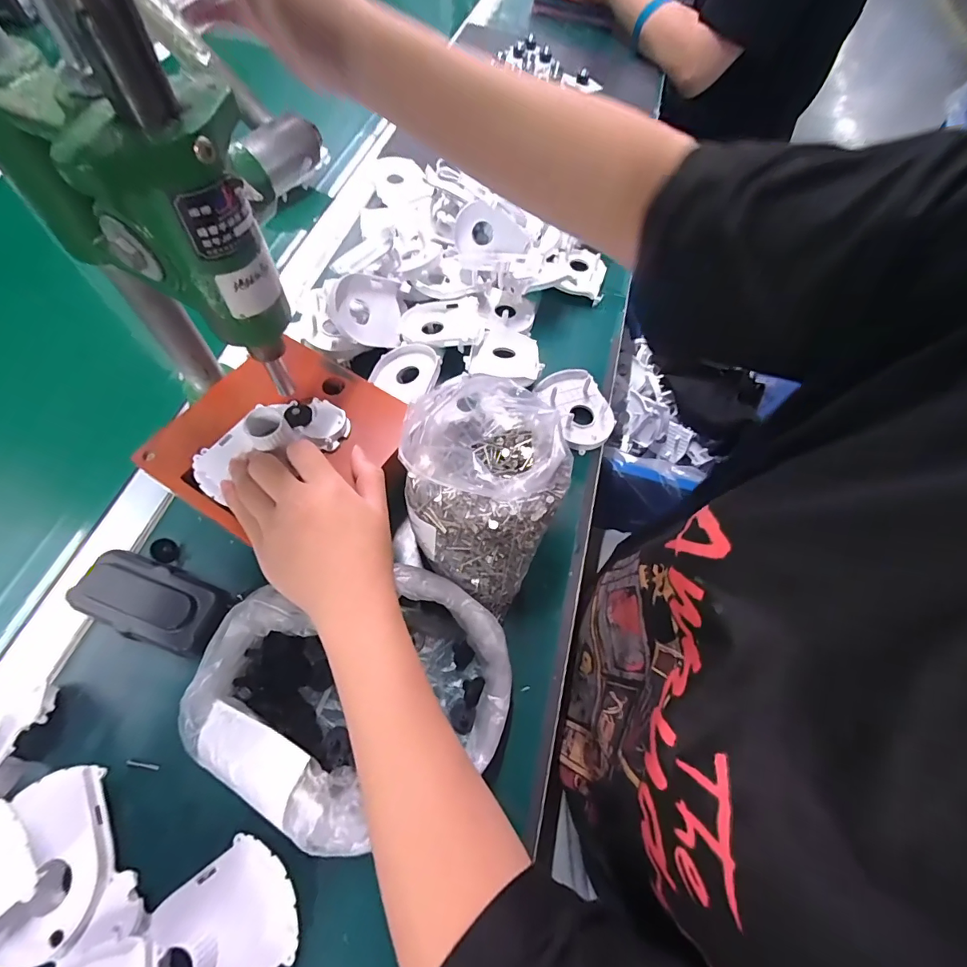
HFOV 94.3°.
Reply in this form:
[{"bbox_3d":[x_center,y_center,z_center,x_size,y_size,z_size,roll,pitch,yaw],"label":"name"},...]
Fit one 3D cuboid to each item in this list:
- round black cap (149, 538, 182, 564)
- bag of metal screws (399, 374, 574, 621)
[{"bbox_3d":[-0.252,0.053,0.354,0.019,0.009,0.017,27,63,10],"label":"round black cap"},{"bbox_3d":[-0.001,-0.003,0.334,0.115,0.113,0.139,26,63,9],"label":"bag of metal screws"}]

